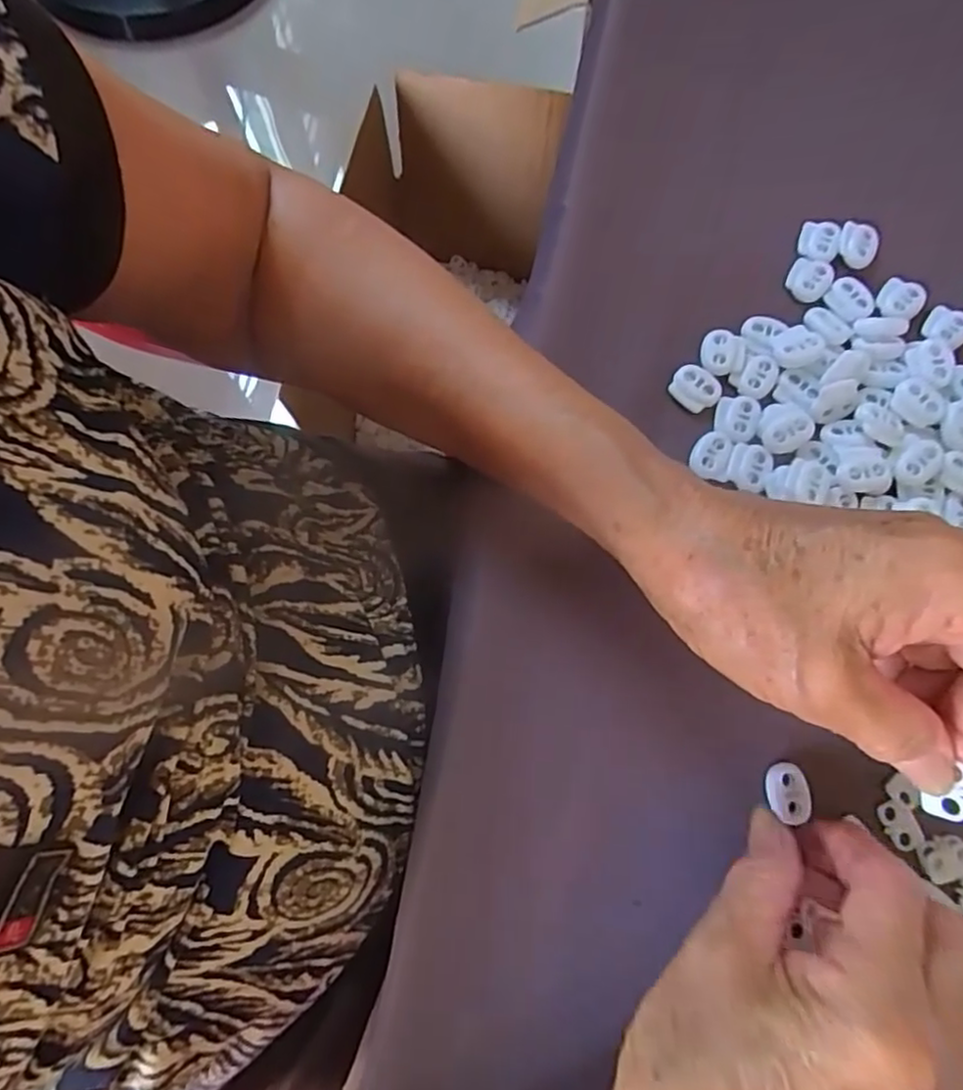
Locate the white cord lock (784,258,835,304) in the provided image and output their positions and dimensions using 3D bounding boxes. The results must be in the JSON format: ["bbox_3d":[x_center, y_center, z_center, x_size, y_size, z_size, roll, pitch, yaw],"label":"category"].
[{"bbox_3d":[0.157,-0.127,0.312,0.019,0.005,0.021,27,78,6],"label":"white cord lock"}]

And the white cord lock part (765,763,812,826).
[{"bbox_3d":[0.119,0.096,0.252,0.016,0.004,0.021,3,76,0],"label":"white cord lock part"}]

